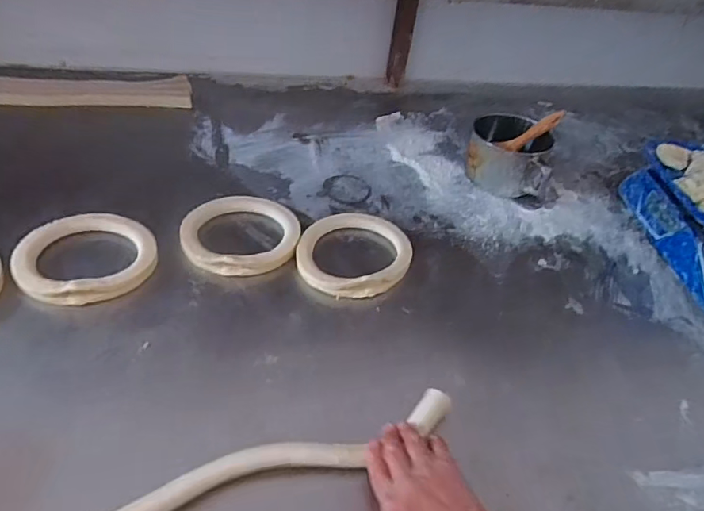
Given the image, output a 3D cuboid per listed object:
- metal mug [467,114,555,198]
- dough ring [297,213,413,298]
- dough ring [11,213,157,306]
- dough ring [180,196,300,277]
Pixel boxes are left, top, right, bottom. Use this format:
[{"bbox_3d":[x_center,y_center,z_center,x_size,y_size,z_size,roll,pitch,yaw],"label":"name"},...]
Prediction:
[{"bbox_3d":[0.277,-0.177,0.926,0.140,0.105,0.122,16,43,10],"label":"metal mug"},{"bbox_3d":[0.003,-0.002,0.760,0.160,0.028,0.159,4,42,-3],"label":"dough ring"},{"bbox_3d":[-0.358,0.000,0.704,0.170,0.032,0.170,4,42,-3],"label":"dough ring"},{"bbox_3d":[-0.162,-0.030,0.763,0.167,0.027,0.152,4,42,-3],"label":"dough ring"}]

